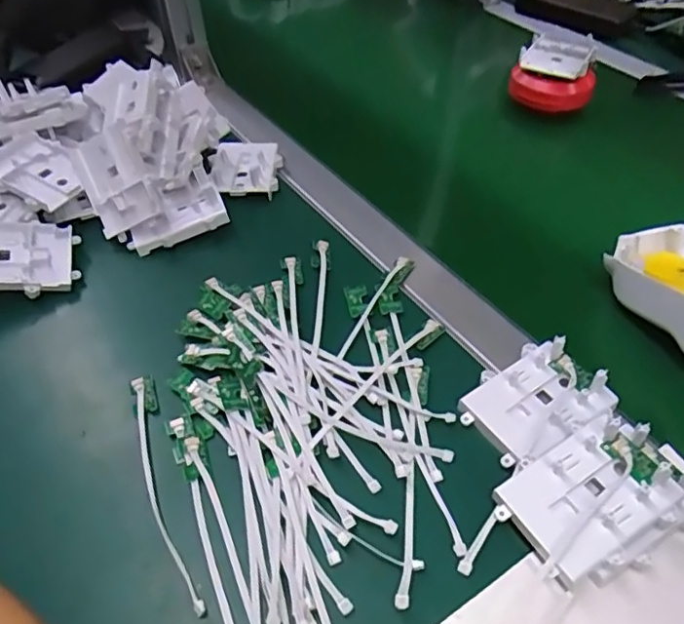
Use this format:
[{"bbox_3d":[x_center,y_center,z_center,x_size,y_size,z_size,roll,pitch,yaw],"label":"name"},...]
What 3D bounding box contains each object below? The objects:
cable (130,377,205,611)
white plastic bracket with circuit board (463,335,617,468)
[{"bbox_3d":[-0.109,0.101,0.356,0.017,0.004,0.161,-18,51,-12],"label":"cable"},{"bbox_3d":[0.121,0.055,0.371,0.078,0.025,0.066,-28,53,-20],"label":"white plastic bracket with circuit board"}]

